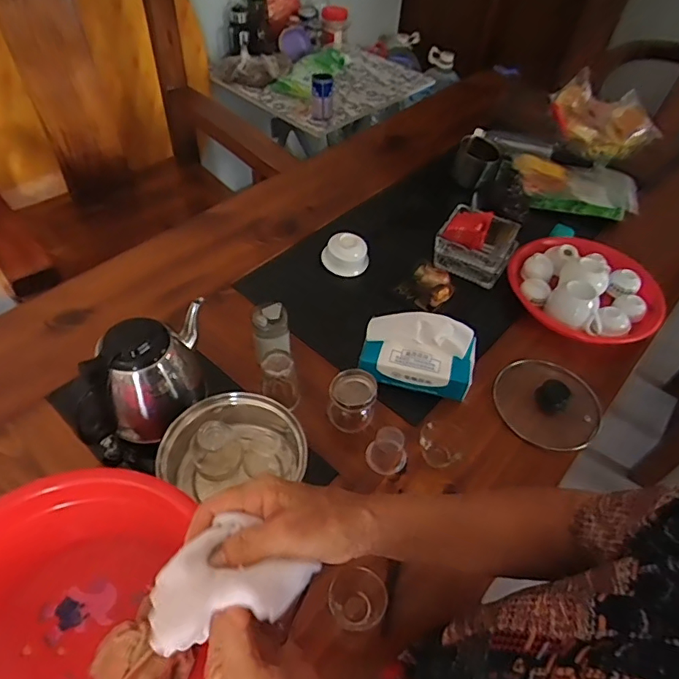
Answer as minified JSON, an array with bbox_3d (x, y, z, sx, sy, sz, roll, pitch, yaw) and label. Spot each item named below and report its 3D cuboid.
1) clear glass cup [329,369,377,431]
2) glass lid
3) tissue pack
[{"bbox_3d":[0.017,0.083,0.692,0.060,0.067,0.054,10,50,4],"label":"clear glass cup"},{"bbox_3d":[0.304,0.083,0.741,0.146,0.036,0.155,2,50,-3],"label":"glass lid"},{"bbox_3d":[0.112,0.023,0.734,0.153,0.104,0.078,15,50,8],"label":"tissue pack"}]

